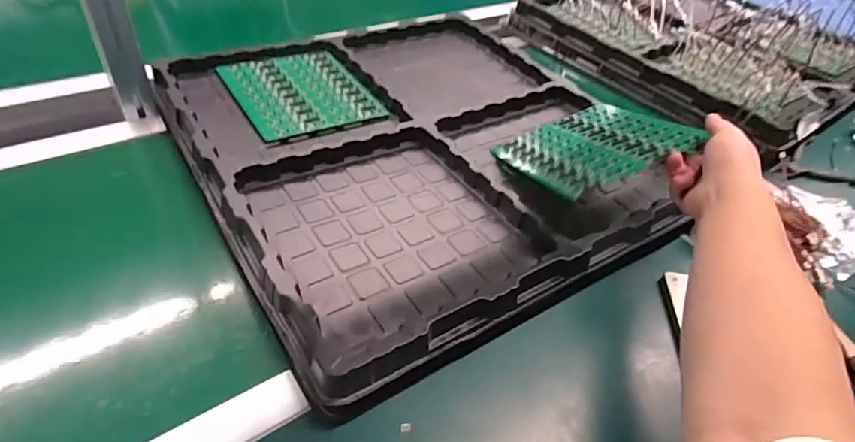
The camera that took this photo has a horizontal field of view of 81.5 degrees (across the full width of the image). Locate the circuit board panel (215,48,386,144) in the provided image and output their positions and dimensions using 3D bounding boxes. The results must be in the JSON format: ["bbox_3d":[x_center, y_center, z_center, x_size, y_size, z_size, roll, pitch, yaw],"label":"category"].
[{"bbox_3d":[-0.178,-0.185,0.696,0.168,0.011,0.193,-21,49,-27],"label":"circuit board panel"}]

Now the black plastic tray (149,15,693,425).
[{"bbox_3d":[-0.003,-0.103,0.642,0.555,0.049,0.564,-18,48,-26],"label":"black plastic tray"}]

